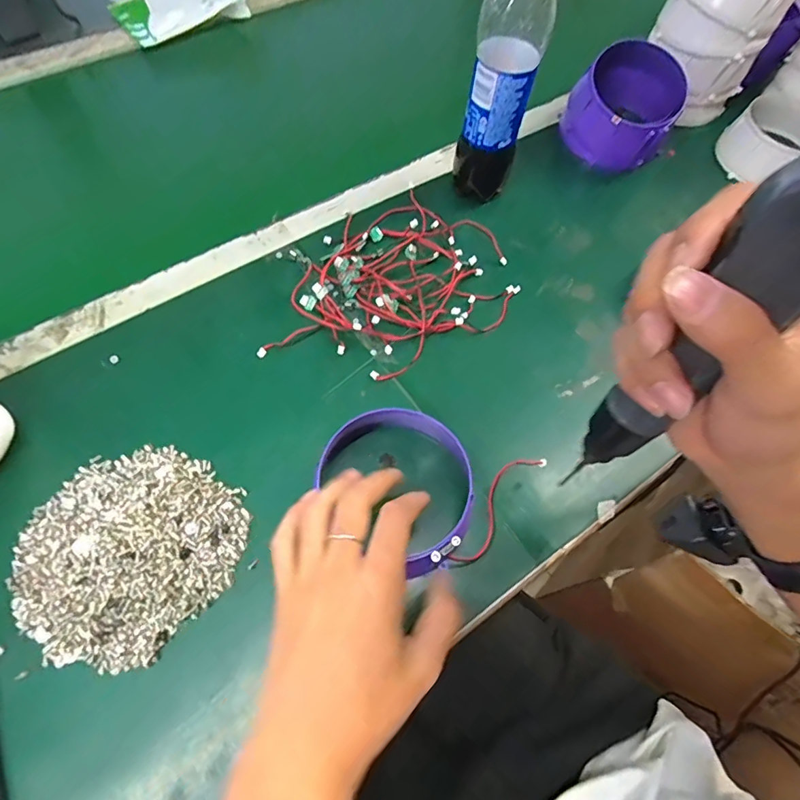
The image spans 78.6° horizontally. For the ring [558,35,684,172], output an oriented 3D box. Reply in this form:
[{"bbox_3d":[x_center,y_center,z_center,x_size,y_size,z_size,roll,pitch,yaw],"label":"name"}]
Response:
[{"bbox_3d":[0.273,-0.360,0.601,0.124,0.101,0.127,26,65,11],"label":"ring"}]

